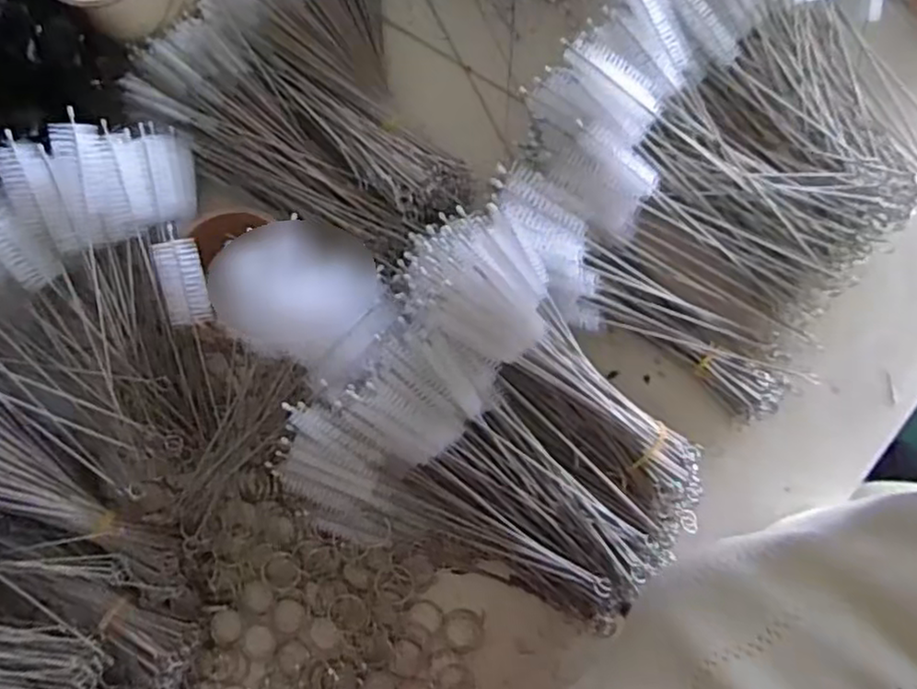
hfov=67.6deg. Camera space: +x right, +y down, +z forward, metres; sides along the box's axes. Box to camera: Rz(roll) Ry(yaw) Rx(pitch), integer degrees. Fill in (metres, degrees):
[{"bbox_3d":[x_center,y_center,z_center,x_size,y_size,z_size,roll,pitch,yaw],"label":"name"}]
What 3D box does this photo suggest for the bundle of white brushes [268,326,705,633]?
[{"bbox_3d":[0.024,0.067,0.391,0.233,0.086,0.154,19,87,7],"label":"bundle of white brushes"}]

